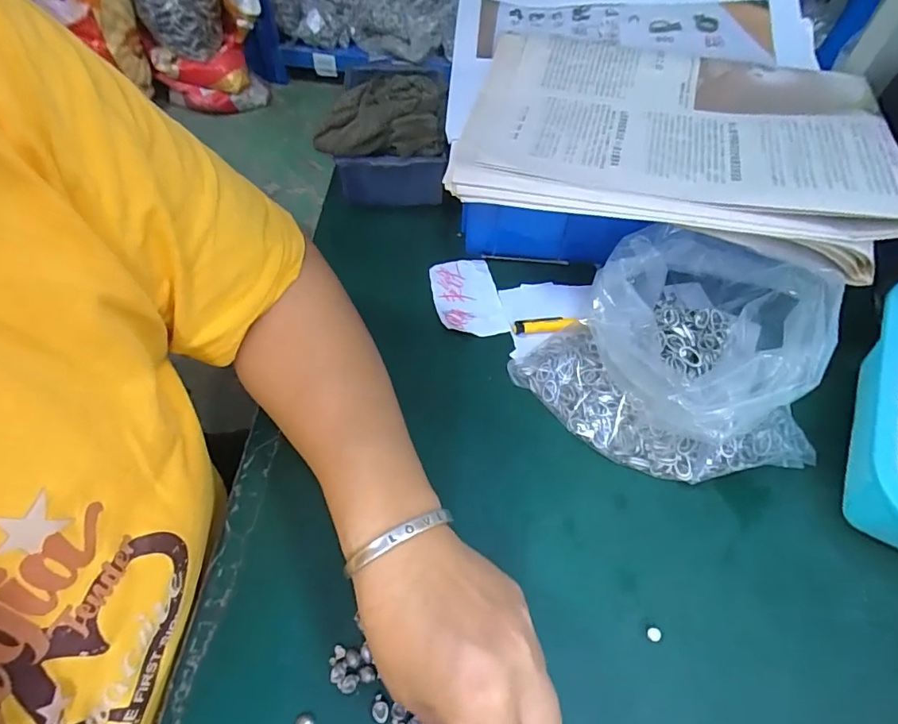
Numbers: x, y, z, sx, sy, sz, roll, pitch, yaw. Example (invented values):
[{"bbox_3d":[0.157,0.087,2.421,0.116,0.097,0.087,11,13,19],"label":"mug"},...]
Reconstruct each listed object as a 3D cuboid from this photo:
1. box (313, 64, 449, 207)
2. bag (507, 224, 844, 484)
[{"bbox_3d":[-0.057,-0.192,0.425,0.105,0.083,0.071,-2,58,-3],"label":"box"},{"bbox_3d":[0.158,0.001,0.316,0.148,0.094,0.176,-36,65,-22],"label":"bag"}]

